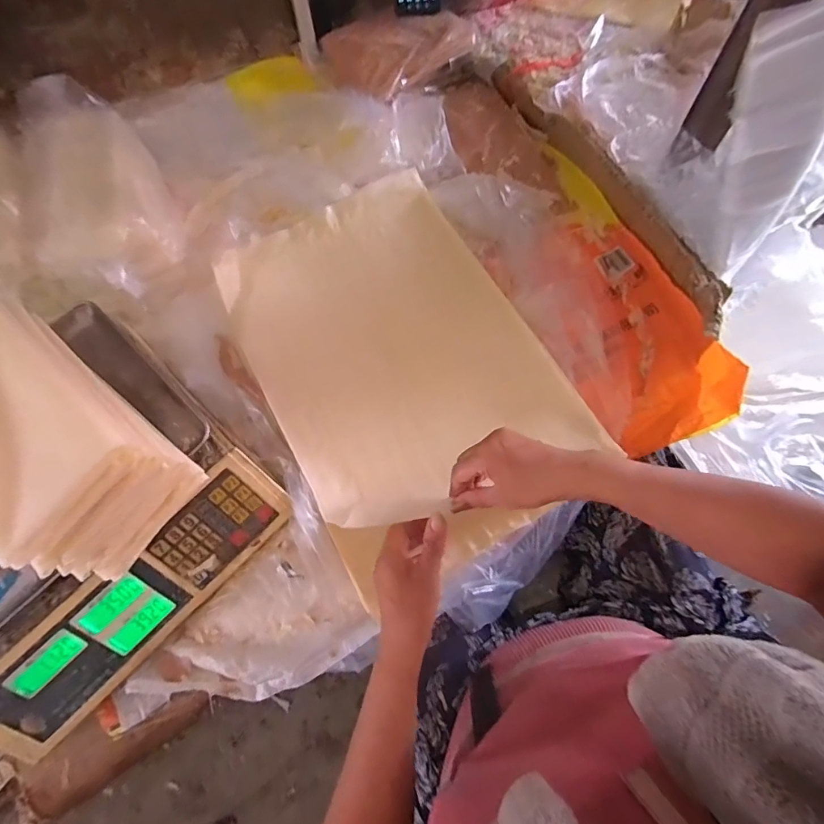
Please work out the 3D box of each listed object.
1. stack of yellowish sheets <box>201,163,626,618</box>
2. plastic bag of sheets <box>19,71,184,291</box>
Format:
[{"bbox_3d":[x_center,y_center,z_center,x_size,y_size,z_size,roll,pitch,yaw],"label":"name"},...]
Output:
[{"bbox_3d":[-0.018,-0.070,0.568,0.325,0.032,0.486,-26,74,-12],"label":"stack of yellowish sheets"},{"bbox_3d":[-0.405,-0.292,0.578,0.152,0.082,0.316,-23,70,-7],"label":"plastic bag of sheets"}]

